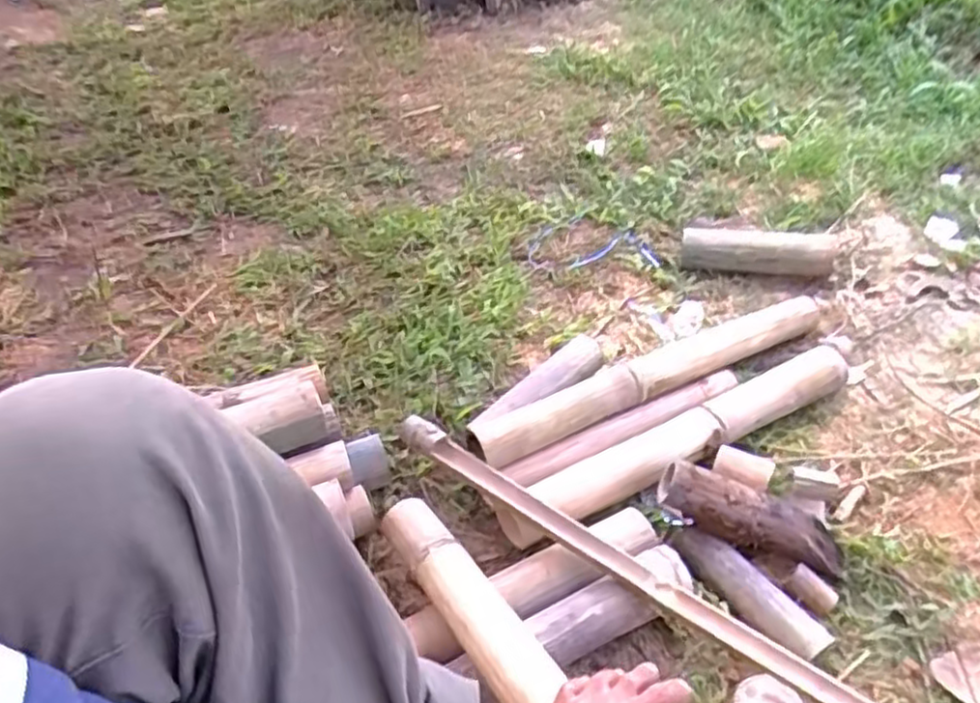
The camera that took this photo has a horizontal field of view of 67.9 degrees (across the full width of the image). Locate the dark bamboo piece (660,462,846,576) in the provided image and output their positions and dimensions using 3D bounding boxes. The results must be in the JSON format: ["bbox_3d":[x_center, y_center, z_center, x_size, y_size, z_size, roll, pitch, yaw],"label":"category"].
[{"bbox_3d":[0.297,0.187,0.816,0.221,0.051,0.065,23,49,1],"label":"dark bamboo piece"}]

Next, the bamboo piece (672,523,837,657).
[{"bbox_3d":[0.272,0.259,0.784,0.051,0.047,0.182,-33,52,-25],"label":"bamboo piece"}]

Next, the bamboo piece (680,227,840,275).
[{"bbox_3d":[0.444,-0.156,1.187,0.251,0.054,0.075,1,46,4],"label":"bamboo piece"}]

